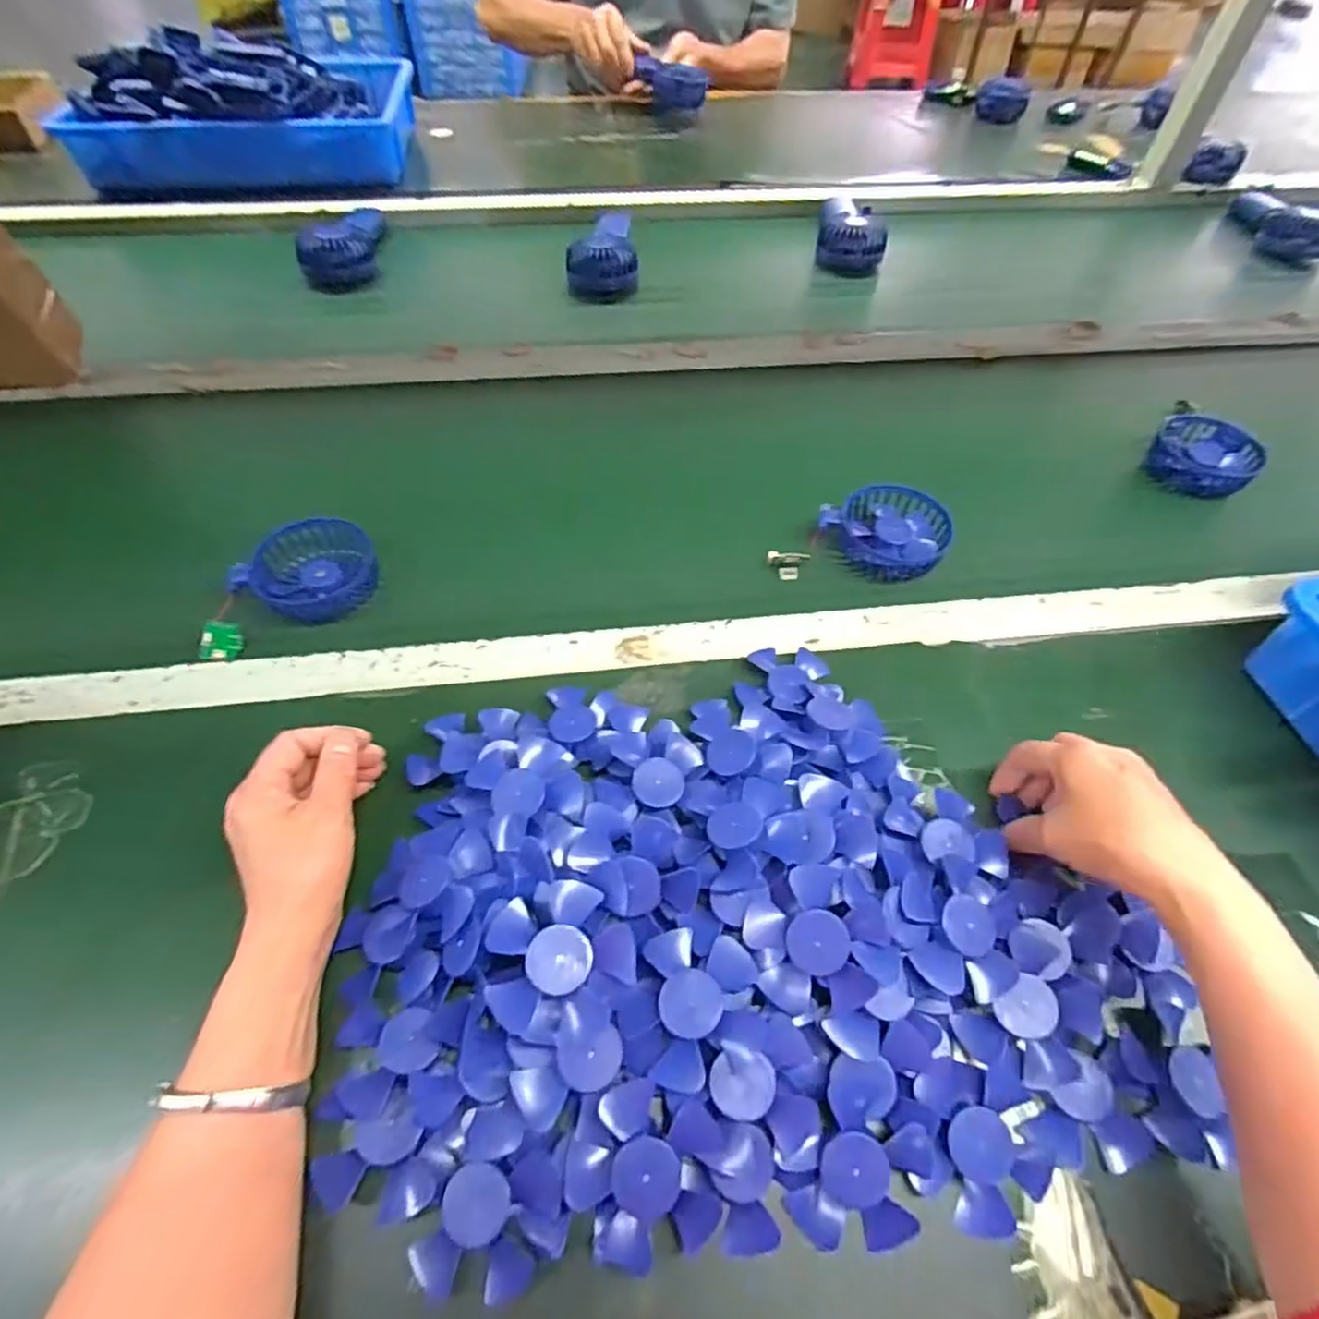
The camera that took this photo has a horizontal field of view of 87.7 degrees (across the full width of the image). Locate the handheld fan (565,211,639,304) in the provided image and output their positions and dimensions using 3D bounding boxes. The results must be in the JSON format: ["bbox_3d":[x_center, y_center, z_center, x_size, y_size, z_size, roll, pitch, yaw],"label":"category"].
[{"bbox_3d":[-0.075,-0.539,0.883,0.086,0.075,0.171,-2,55,-3],"label":"handheld fan"}]

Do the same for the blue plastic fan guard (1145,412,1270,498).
[{"bbox_3d":[0.518,-0.194,0.655,0.090,0.039,0.087,34,61,20],"label":"blue plastic fan guard"}]

